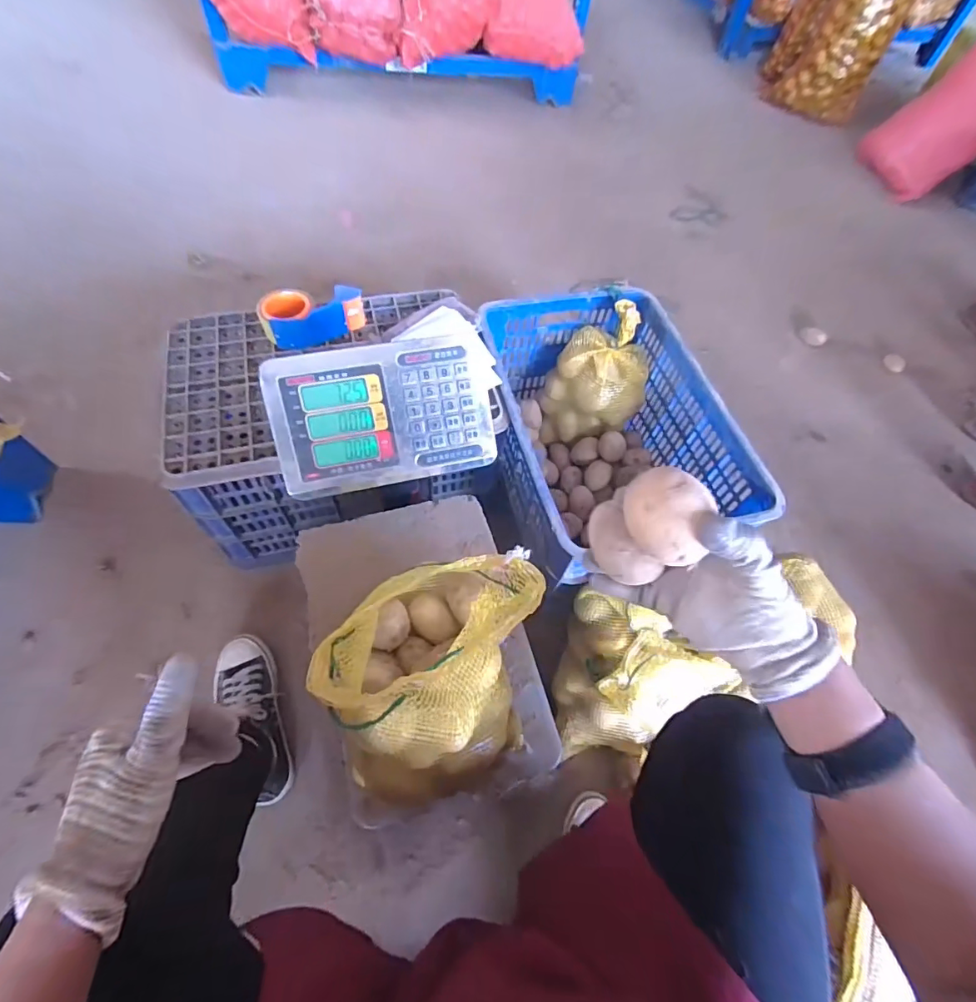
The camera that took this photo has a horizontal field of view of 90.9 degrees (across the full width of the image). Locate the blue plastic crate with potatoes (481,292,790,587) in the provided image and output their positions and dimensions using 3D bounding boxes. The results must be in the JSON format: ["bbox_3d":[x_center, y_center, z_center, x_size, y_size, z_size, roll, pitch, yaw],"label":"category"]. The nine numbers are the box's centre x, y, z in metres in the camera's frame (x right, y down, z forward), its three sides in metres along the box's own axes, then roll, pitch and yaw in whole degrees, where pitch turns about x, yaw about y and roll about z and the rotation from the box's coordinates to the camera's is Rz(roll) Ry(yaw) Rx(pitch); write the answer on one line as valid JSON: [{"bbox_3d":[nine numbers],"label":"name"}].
[{"bbox_3d":[0.199,-0.114,0.886,0.346,0.247,0.515,-11,61,-8],"label":"blue plastic crate with potatoes"}]

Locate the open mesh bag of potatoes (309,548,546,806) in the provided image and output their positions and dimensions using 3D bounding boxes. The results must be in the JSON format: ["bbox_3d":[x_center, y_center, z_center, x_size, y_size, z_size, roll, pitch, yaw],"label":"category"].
[{"bbox_3d":[-0.050,0.156,0.482,0.163,0.206,0.193,15,59,3],"label":"open mesh bag of potatoes"}]

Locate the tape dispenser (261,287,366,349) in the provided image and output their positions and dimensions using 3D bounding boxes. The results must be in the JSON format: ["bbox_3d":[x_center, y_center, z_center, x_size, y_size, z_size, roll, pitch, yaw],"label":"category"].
[{"bbox_3d":[-0.282,-0.303,0.776,0.161,0.059,0.081,-11,61,-12],"label":"tape dispenser"}]

